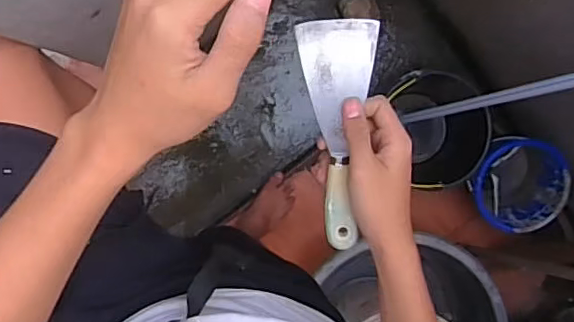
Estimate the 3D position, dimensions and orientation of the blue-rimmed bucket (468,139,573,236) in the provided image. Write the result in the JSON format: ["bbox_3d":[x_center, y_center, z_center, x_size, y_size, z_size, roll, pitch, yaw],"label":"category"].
[{"bbox_3d":[0.565,0.055,1.454,0.234,0.221,0.216,4,95,-5],"label":"blue-rimmed bucket"}]

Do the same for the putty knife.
[{"bbox_3d":[0.045,-0.021,0.507,0.064,0.018,0.201,-1,98,-4],"label":"putty knife"}]

